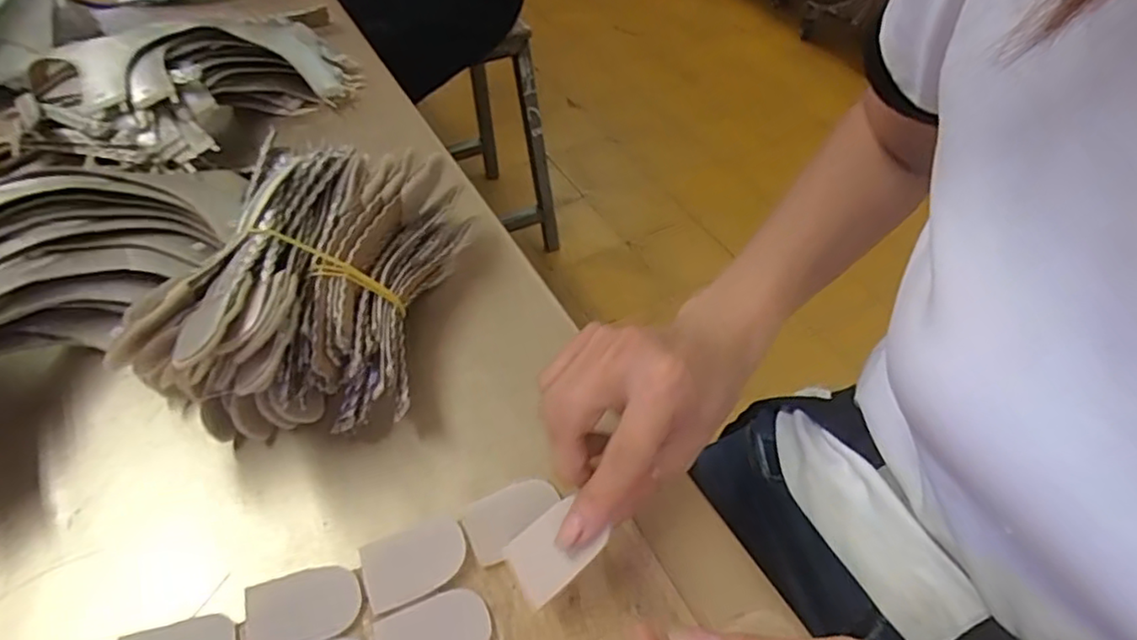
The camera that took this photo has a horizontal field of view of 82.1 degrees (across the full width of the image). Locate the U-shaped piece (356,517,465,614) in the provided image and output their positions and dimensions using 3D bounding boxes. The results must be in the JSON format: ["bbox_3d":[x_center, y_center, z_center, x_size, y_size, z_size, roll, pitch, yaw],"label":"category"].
[{"bbox_3d":[-0.071,0.110,0.299,0.046,0.005,0.032,-17,52,-17],"label":"U-shaped piece"}]

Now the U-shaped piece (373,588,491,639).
[{"bbox_3d":[-0.058,0.135,0.279,0.046,0.004,0.033,-17,52,-17],"label":"U-shaped piece"}]

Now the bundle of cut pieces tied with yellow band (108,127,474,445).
[{"bbox_3d":[-0.127,-0.021,0.360,0.108,0.092,0.181,11,49,7],"label":"bundle of cut pieces tied with yellow band"}]

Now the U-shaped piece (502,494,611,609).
[{"bbox_3d":[-0.006,0.096,0.278,0.041,0.004,0.031,-42,47,-3],"label":"U-shaped piece"}]

